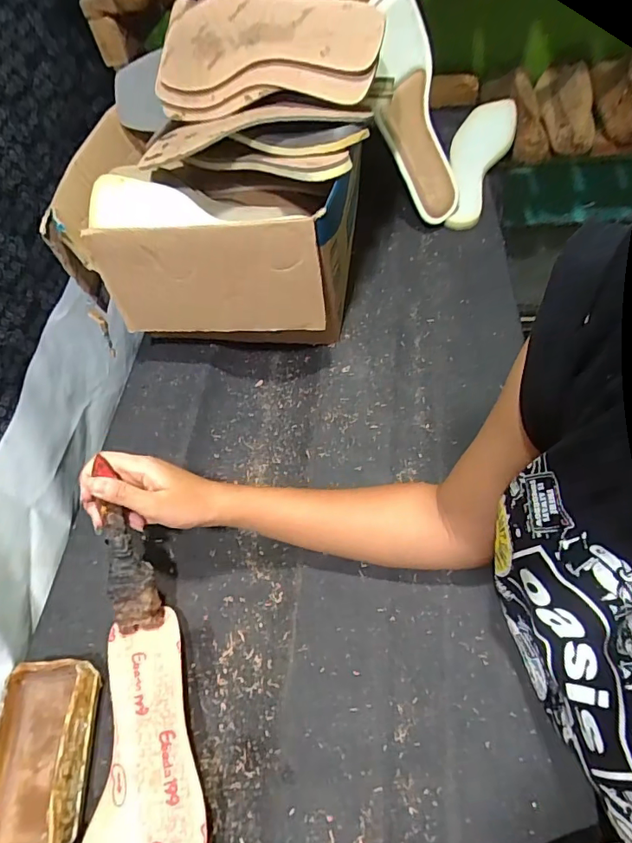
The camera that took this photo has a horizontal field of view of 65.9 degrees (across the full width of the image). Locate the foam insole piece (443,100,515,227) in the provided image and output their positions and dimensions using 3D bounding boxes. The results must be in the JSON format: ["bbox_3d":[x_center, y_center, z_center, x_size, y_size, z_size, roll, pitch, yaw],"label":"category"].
[{"bbox_3d":[0.221,-0.367,0.683,0.075,0.019,0.226,21,75,16],"label":"foam insole piece"}]

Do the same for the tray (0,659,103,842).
[{"bbox_3d":[-0.215,0.259,0.380,0.077,0.043,0.130,-9,59,2],"label":"tray"}]

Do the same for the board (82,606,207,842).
[{"bbox_3d":[-0.129,0.267,0.367,0.083,0.007,0.223,-6,53,-7],"label":"board"}]

